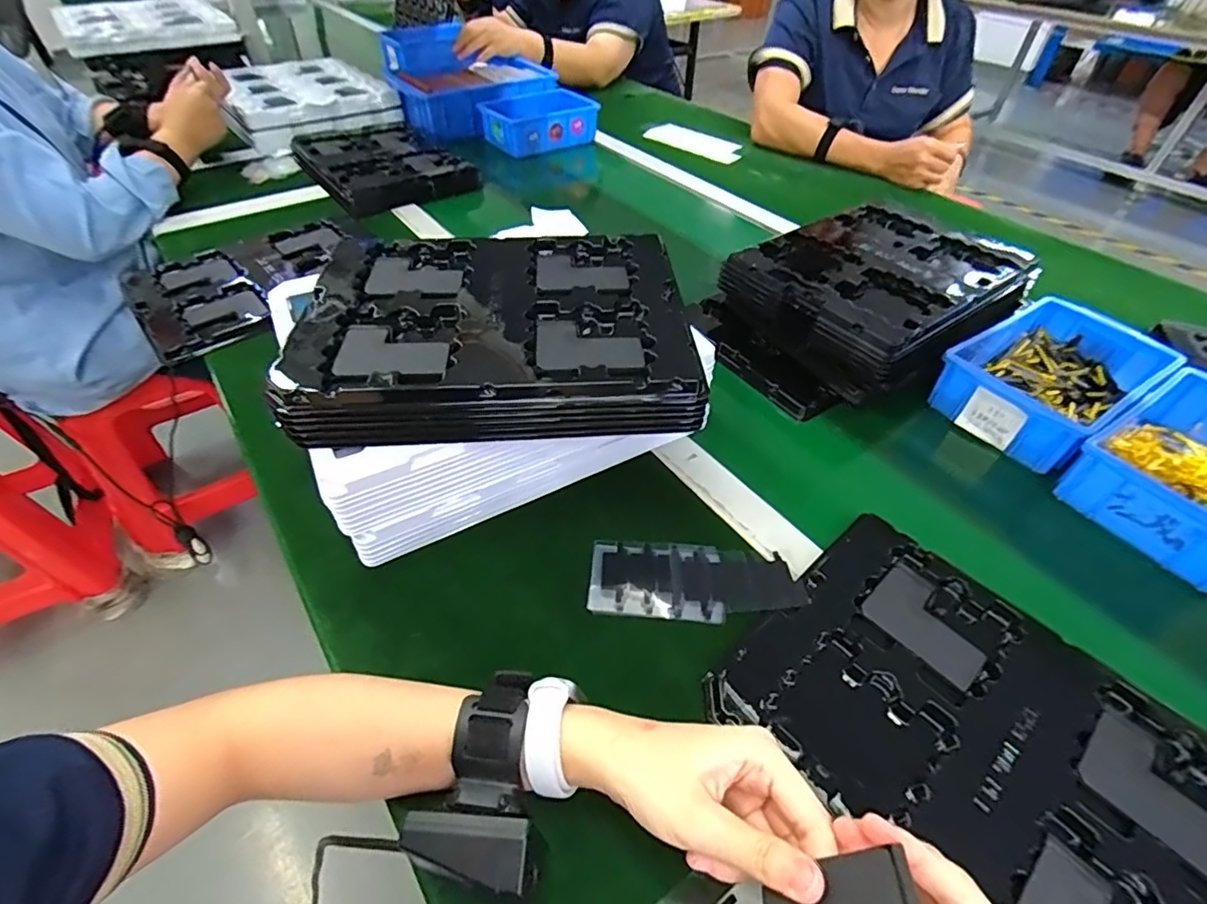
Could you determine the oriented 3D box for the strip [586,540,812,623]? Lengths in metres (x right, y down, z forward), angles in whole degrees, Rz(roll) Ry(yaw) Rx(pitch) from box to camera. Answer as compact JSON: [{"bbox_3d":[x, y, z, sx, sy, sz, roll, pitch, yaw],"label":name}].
[{"bbox_3d":[0.068,0.098,0.425,0.154,0.009,0.062,4,47,2],"label":"strip"}]

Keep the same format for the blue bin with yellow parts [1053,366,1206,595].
[{"bbox_3d":[0.515,0.014,0.479,0.204,0.058,0.135,-27,53,-24],"label":"blue bin with yellow parts"}]

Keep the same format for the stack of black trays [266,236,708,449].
[{"bbox_3d":[-0.085,-0.105,0.458,0.301,0.047,0.227,-1,47,-3],"label":"stack of black trays"}]

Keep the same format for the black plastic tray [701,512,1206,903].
[{"bbox_3d":[0.237,0.186,0.334,0.210,0.022,0.295,-33,56,-28],"label":"black plastic tray"}]

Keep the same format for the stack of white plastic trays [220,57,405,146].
[{"bbox_3d":[-0.603,-0.714,1.125,0.305,0.077,0.325,-31,55,-27],"label":"stack of white plastic trays"}]

